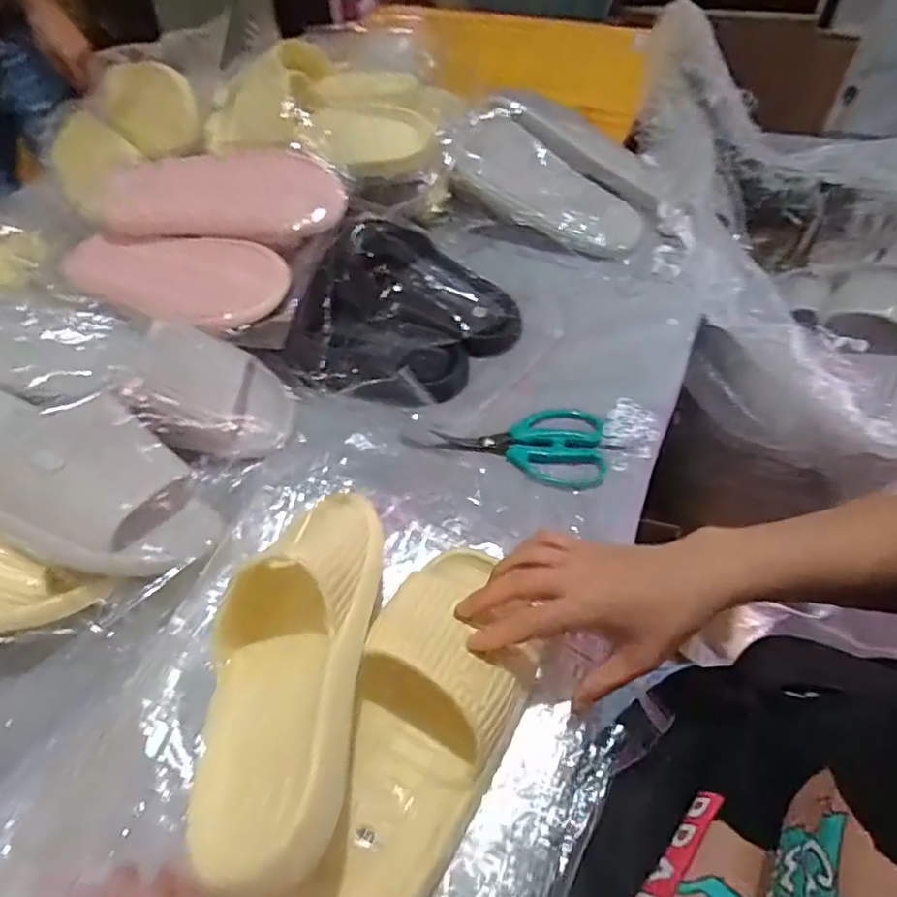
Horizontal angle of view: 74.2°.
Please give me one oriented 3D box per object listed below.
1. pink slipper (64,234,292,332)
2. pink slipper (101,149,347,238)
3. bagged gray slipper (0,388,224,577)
[{"bbox_3d":[-0.277,-0.178,0.585,0.264,0.035,0.106,23,55,22],"label":"pink slipper"},{"bbox_3d":[-0.235,-0.260,0.613,0.262,0.043,0.105,7,82,10],"label":"pink slipper"},{"bbox_3d":[-0.311,0.002,0.435,0.286,0.065,0.112,27,54,1],"label":"bagged gray slipper"}]

